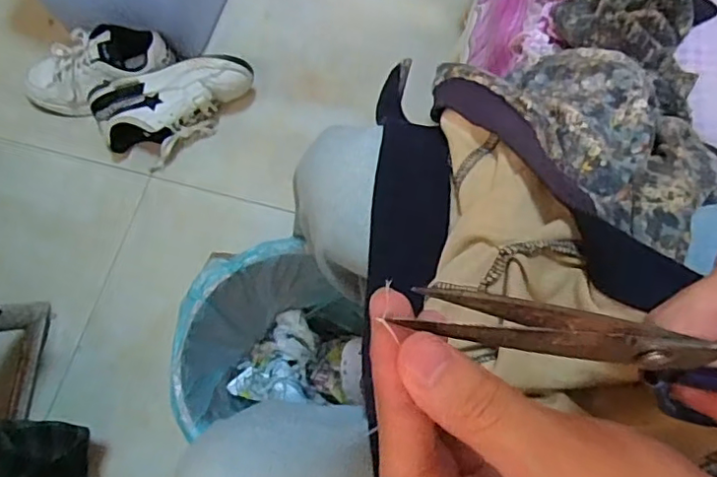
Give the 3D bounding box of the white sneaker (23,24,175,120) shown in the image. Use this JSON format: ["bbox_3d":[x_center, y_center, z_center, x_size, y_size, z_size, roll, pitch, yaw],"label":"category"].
[{"bbox_3d":[-0.448,-0.285,1.007,0.259,0.114,0.099,-17,71,-6],"label":"white sneaker"}]

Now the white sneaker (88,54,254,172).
[{"bbox_3d":[-0.306,-0.218,0.983,0.260,0.107,0.117,-14,71,-5],"label":"white sneaker"}]

